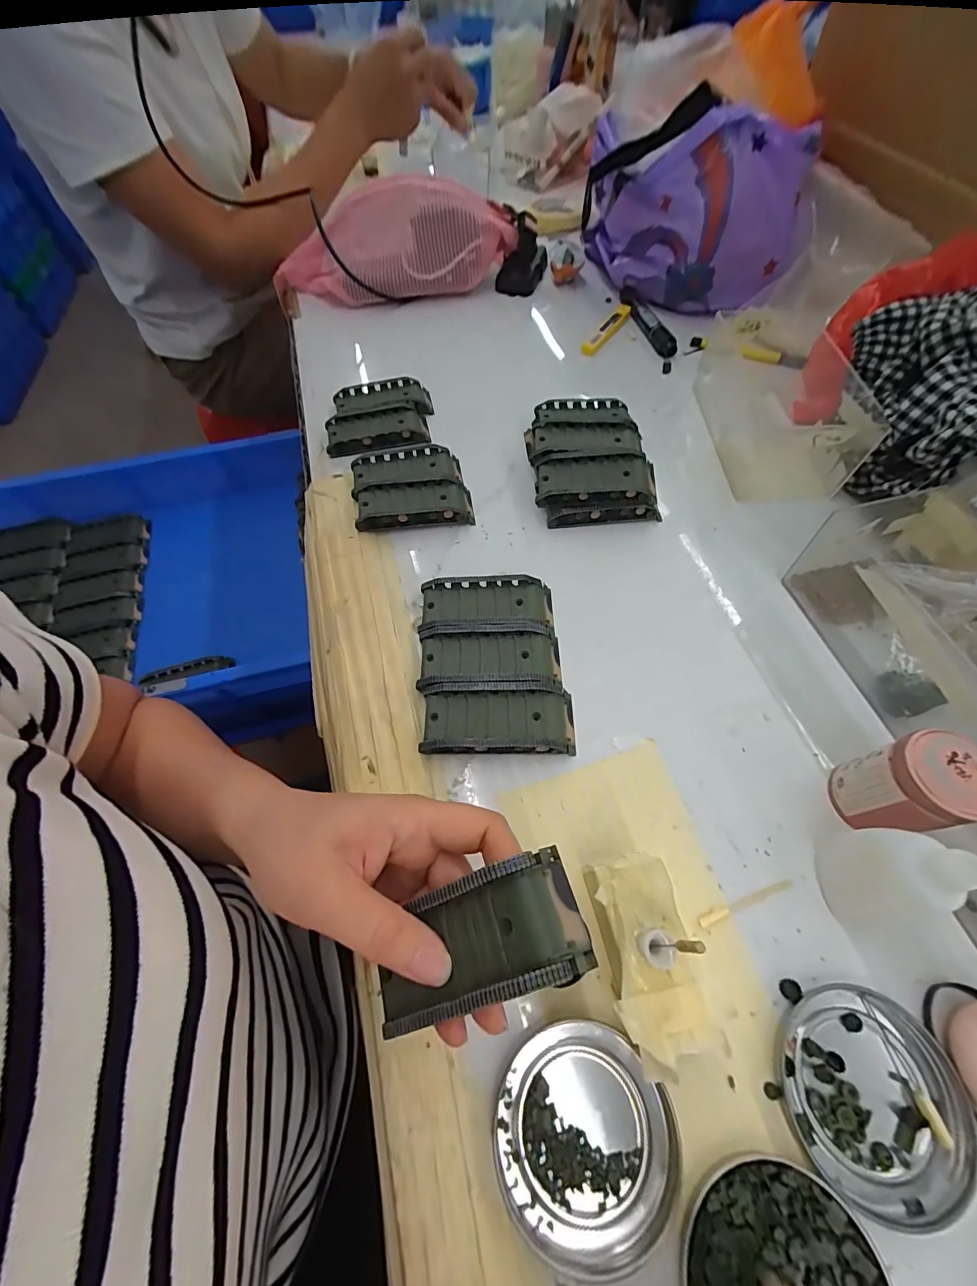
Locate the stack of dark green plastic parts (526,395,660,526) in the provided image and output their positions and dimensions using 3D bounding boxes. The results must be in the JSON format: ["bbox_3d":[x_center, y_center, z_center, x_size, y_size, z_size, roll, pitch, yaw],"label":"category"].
[{"bbox_3d":[0.088,-0.171,0.416,0.105,0.036,0.146,-3,60,-1],"label":"stack of dark green plastic parts"}]

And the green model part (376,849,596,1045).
[{"bbox_3d":[-0.006,0.118,0.184,0.088,0.022,0.044,-28,57,14],"label":"green model part"}]

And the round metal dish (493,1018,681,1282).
[{"bbox_3d":[0.043,0.221,0.207,0.075,0.012,0.078,0,60,0],"label":"round metal dish"}]

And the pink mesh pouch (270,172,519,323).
[{"bbox_3d":[-0.125,-0.509,0.576,0.294,0.106,0.141,-16,61,-9],"label":"pink mesh pouch"}]

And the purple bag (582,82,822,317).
[{"bbox_3d":[0.222,-0.474,0.515,0.240,0.165,0.096,23,63,13],"label":"purple bag"}]

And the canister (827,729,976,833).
[{"bbox_3d":[0.226,0.079,0.250,0.043,0.065,0.043,-11,61,-6],"label":"canister"}]

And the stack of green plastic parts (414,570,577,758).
[{"bbox_3d":[0.003,0.010,0.320,0.097,0.018,0.132,-2,60,-1],"label":"stack of green plastic parts"}]

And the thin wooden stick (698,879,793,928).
[{"bbox_3d":[0.141,0.141,0.251,0.058,0.004,0.006,-18,61,-10],"label":"thin wooden stick"}]

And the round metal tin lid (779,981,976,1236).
[{"bbox_3d":[0.175,0.205,0.210,0.073,0.008,0.079,0,60,0],"label":"round metal tin lid"}]

